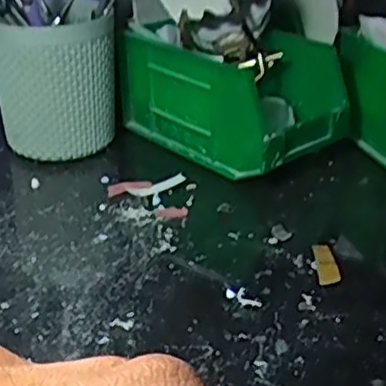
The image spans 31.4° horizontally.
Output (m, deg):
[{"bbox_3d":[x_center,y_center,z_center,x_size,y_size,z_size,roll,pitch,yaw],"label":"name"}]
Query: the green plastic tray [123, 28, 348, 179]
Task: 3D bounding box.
[{"bbox_3d":[0.033,-0.079,0.560,0.104,0.086,0.171,-21,36,-34],"label":"green plastic tray"}]

